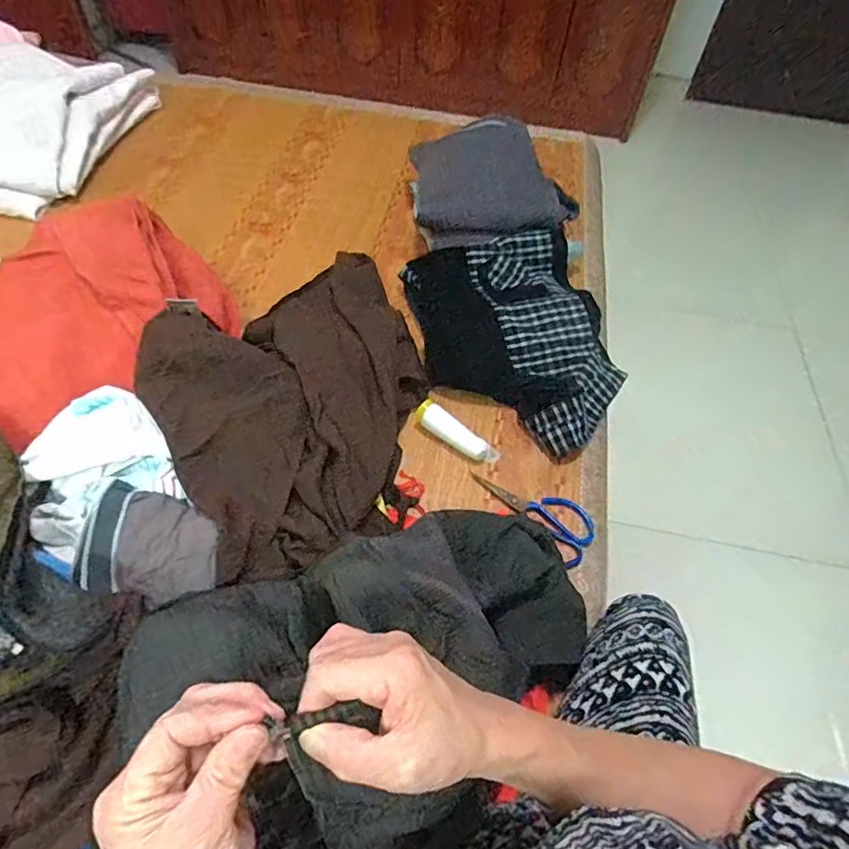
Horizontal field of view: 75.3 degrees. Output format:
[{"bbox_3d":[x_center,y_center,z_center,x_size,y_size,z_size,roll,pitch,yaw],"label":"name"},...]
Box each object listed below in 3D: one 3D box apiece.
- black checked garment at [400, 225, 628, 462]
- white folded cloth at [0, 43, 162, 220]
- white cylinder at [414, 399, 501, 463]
[{"bbox_3d":[0.159,-0.160,0.929,0.303,0.117,0.437,-17,57,-16],"label":"black checked garment"},{"bbox_3d":[-0.911,-0.679,1.239,0.429,0.134,0.527,8,54,1],"label":"white folded cloth"},{"bbox_3d":[0.049,0.014,0.838,0.139,0.030,0.038,31,58,17],"label":"white cylinder"}]

